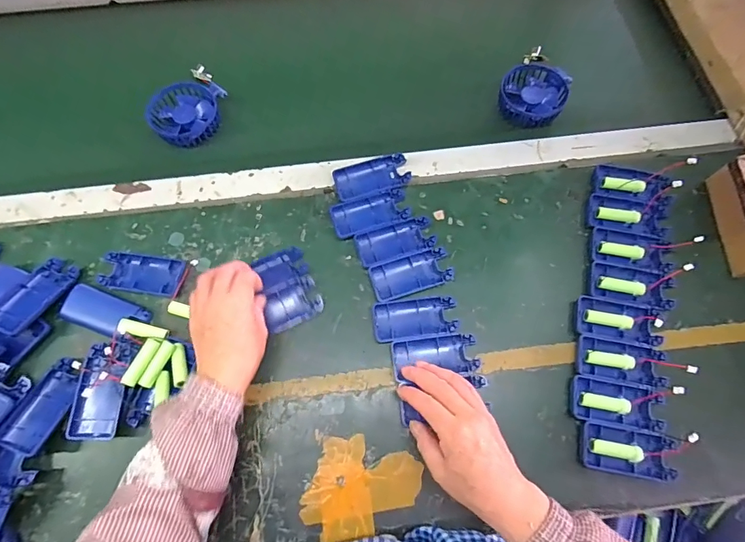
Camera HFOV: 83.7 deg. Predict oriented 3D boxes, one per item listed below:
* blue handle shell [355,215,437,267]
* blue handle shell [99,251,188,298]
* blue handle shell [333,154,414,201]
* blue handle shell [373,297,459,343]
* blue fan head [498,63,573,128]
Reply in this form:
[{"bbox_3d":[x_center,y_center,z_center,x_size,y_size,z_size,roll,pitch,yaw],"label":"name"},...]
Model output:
[{"bbox_3d":[0.028,-0.035,0.504,0.091,0.010,0.043,-14,70,-6],"label":"blue handle shell"},{"bbox_3d":[-0.271,0.004,0.490,0.093,0.008,0.045,6,69,2],"label":"blue handle shell"},{"bbox_3d":[-0.001,-0.118,0.531,0.093,0.017,0.045,-13,70,-6],"label":"blue handle shell"},{"bbox_3d":[0.048,0.056,0.475,0.091,0.017,0.047,-3,69,-2],"label":"blue handle shell"},{"bbox_3d":[0.221,-0.244,0.572,0.086,0.024,0.094,0,69,-1],"label":"blue fan head"}]

